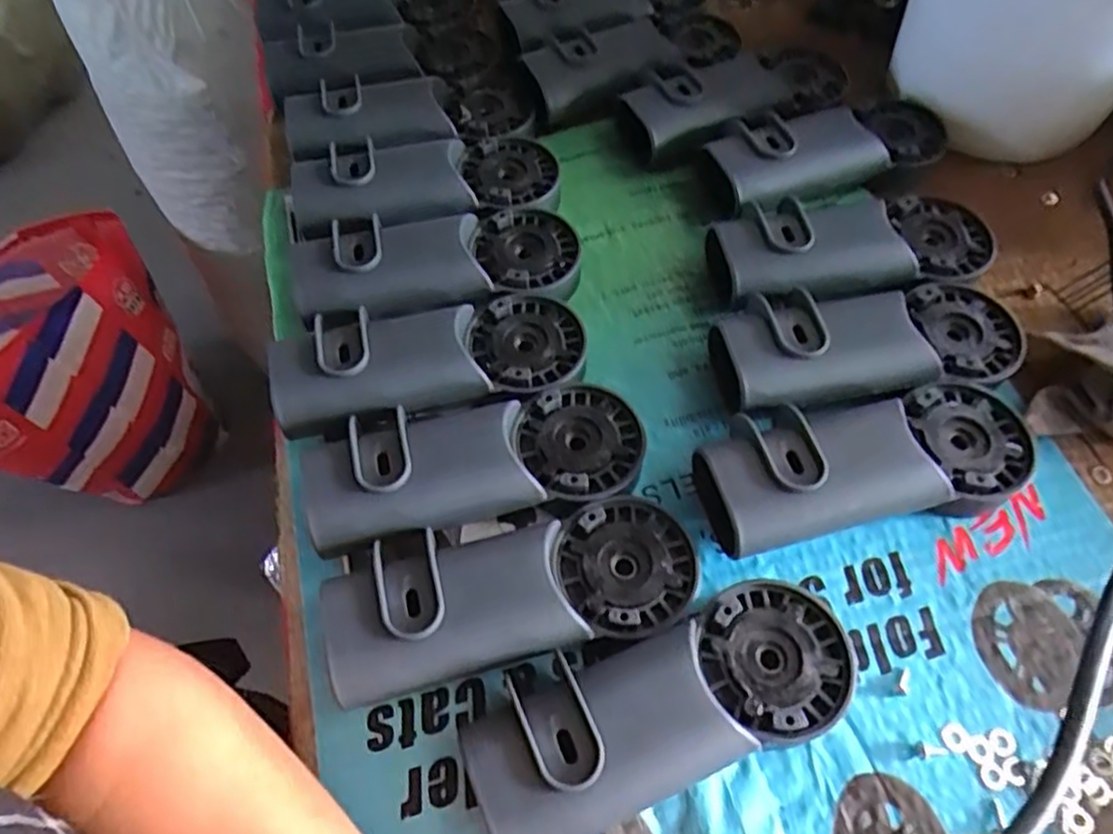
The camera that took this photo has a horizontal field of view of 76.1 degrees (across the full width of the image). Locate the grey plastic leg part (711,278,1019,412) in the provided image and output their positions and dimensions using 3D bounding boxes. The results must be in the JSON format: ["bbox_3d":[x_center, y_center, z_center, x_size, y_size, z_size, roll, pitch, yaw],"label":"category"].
[{"bbox_3d":[0.165,-0.040,0.374,0.162,0.040,0.070,-8,60,-2],"label":"grey plastic leg part"}]

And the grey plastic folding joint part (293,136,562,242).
[{"bbox_3d":[-0.080,-0.145,0.445,0.161,0.045,0.080,-17,61,-8],"label":"grey plastic folding joint part"}]

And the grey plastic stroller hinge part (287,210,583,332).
[{"bbox_3d":[-0.067,-0.087,0.410,0.162,0.038,0.074,-13,60,-5],"label":"grey plastic stroller hinge part"}]

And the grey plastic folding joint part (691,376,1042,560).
[{"bbox_3d":[0.149,0.019,0.342,0.163,0.043,0.066,-12,60,-4],"label":"grey plastic folding joint part"}]

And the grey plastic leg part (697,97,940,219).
[{"bbox_3d":[0.170,-0.167,0.446,0.157,0.030,0.061,-23,62,-10],"label":"grey plastic leg part"}]

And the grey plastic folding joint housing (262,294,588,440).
[{"bbox_3d":[-0.065,-0.028,0.375,0.160,0.034,0.064,-15,61,-5],"label":"grey plastic folding joint housing"}]

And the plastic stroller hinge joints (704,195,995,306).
[{"bbox_3d":[0.170,-0.098,0.405,0.161,0.042,0.070,-9,60,-3],"label":"plastic stroller hinge joints"}]

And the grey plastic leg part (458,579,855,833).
[{"bbox_3d":[0.045,0.119,0.289,0.161,0.042,0.068,-20,61,-9],"label":"grey plastic leg part"}]

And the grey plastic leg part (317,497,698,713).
[{"bbox_3d":[-0.017,0.076,0.313,0.162,0.039,0.064,-13,60,-5],"label":"grey plastic leg part"}]

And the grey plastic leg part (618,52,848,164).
[{"bbox_3d":[0.127,-0.216,0.480,0.166,0.038,0.069,-24,62,-11],"label":"grey plastic leg part"}]

